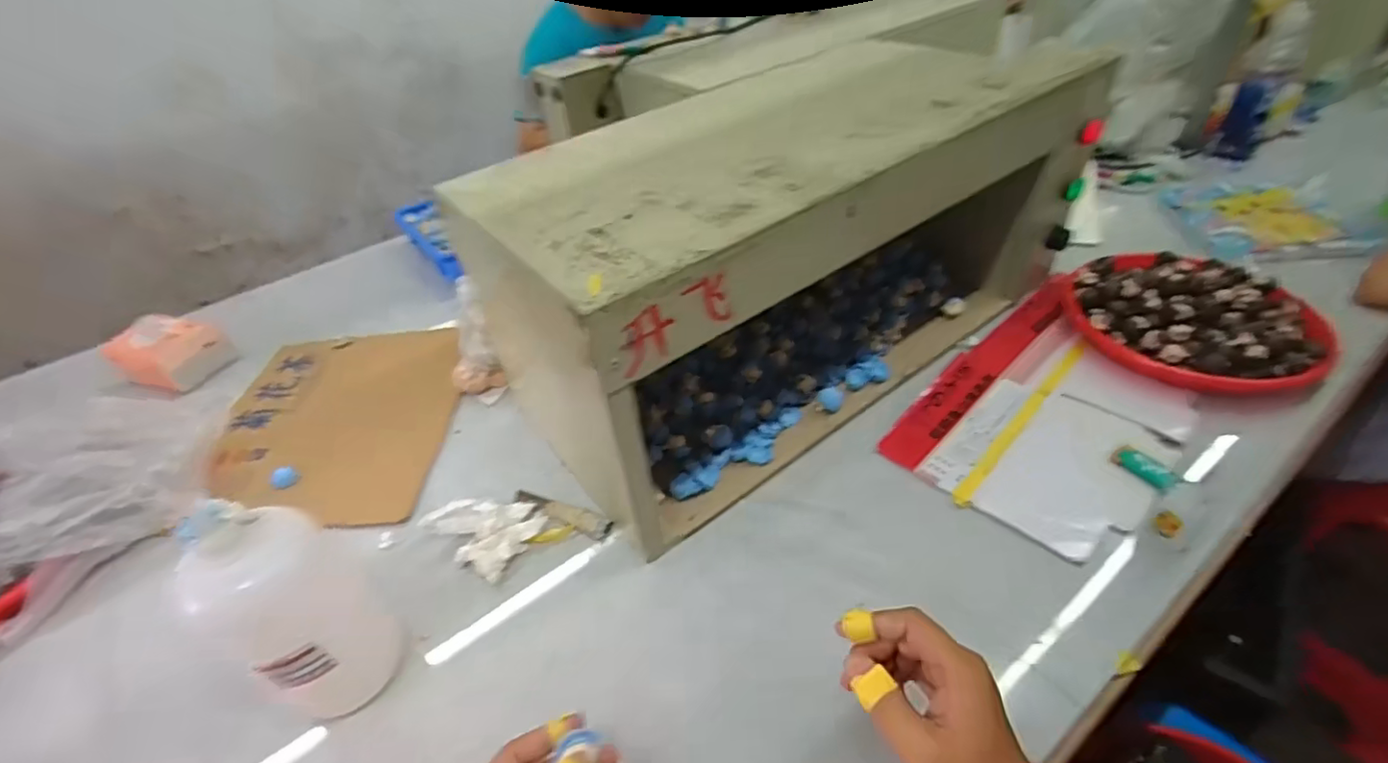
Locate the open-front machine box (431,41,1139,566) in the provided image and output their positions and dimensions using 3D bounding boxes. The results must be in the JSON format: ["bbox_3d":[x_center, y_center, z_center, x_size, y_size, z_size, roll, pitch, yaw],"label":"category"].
[{"bbox_3d":[0.108,-0.147,0.680,0.618,0.277,0.286,-31,47,-24],"label":"open-front machine box"}]

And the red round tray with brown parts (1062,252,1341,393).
[{"bbox_3d":[0.563,-0.084,0.701,0.229,0.066,0.243,-4,41,4],"label":"red round tray with brown parts"}]

